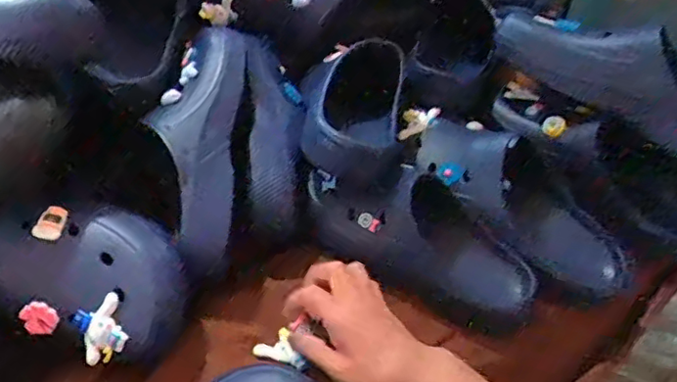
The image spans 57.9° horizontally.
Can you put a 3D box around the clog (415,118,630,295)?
[{"bbox_3d":[0.187,0.000,0.619,0.243,0.073,0.108,39,55,25],"label":"clog"}]

